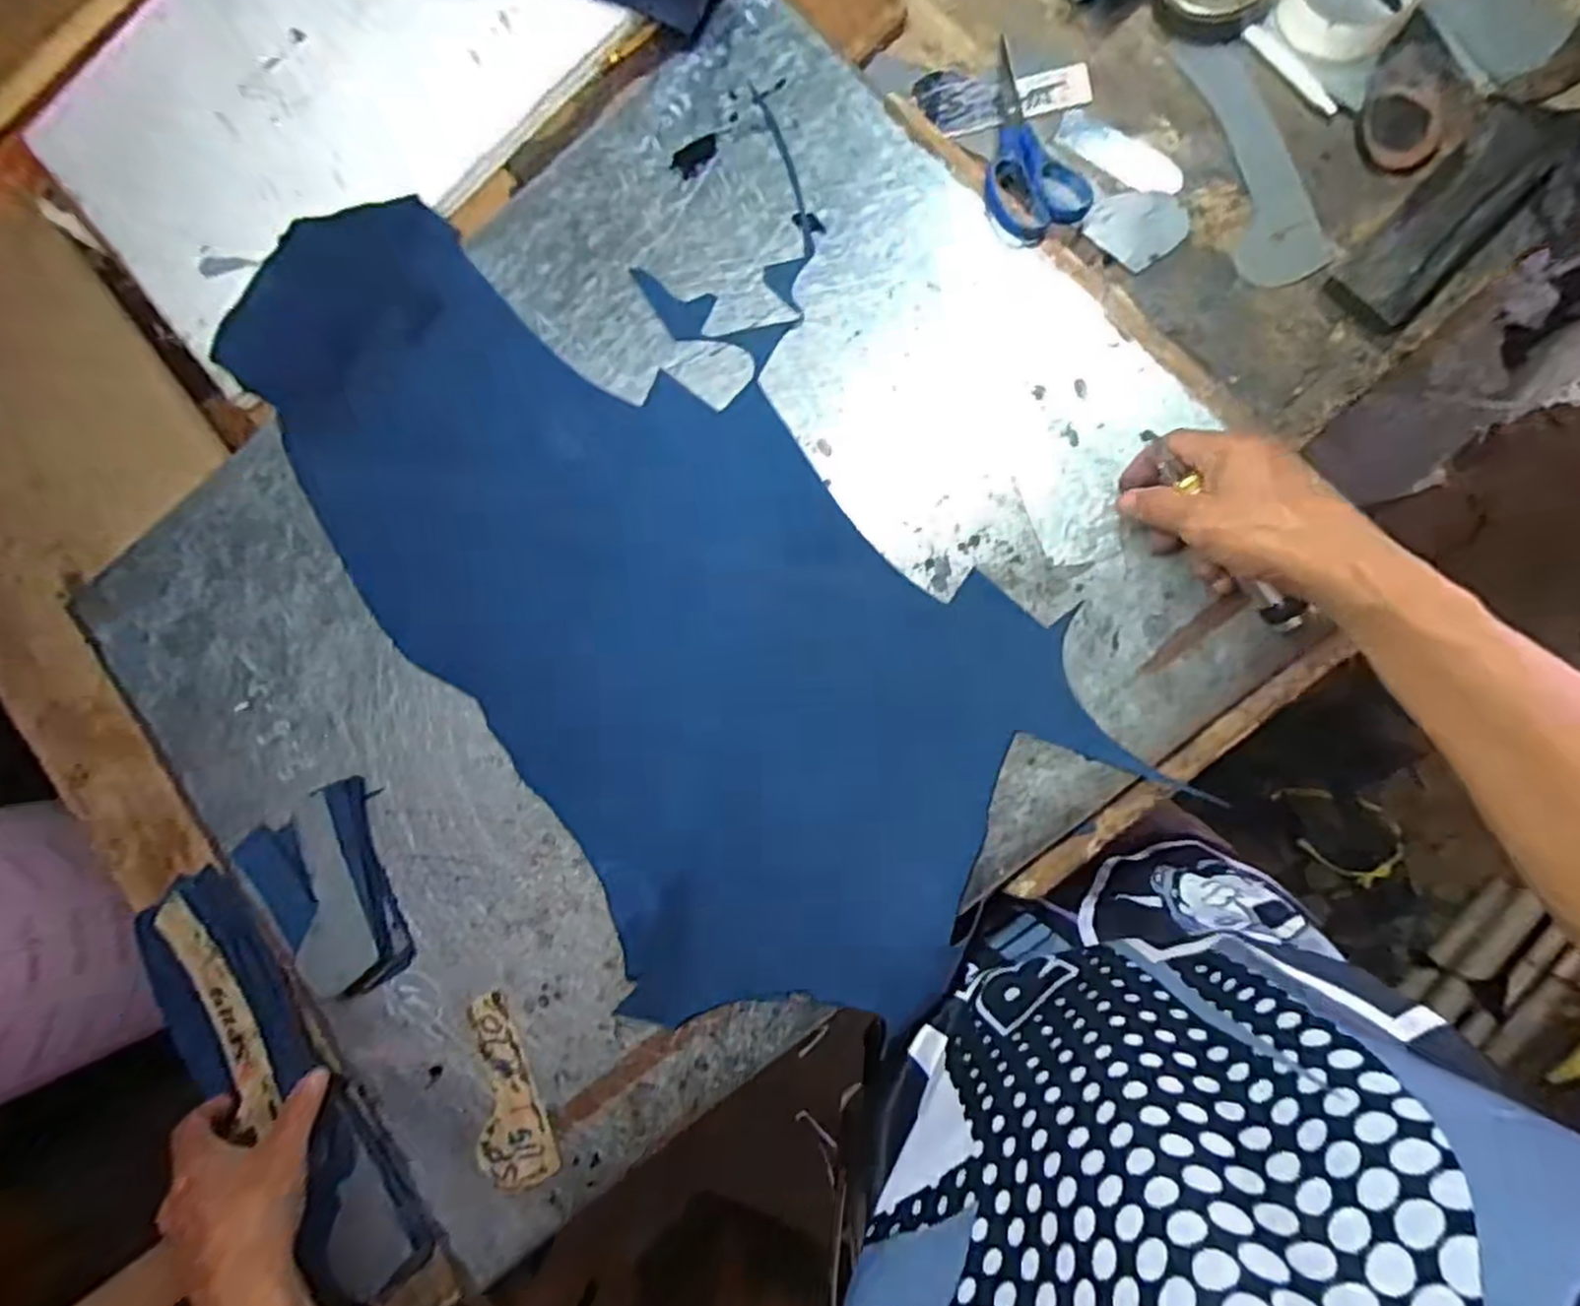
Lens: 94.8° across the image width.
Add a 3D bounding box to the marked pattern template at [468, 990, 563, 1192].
[{"bbox_3d":[-0.204,0.310,0.512,0.052,0.006,0.129,-24,83,3],"label":"marked pattern template"}]

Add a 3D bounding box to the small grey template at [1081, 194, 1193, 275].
[{"bbox_3d":[0.251,-0.309,0.522,0.057,0.005,0.059,-40,84,3],"label":"small grey template"}]

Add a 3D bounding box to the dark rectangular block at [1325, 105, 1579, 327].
[{"bbox_3d":[0.442,-0.295,0.479,0.185,0.019,0.058,-43,84,3],"label":"dark rectangular block"}]

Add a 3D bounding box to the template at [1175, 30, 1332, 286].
[{"bbox_3d":[0.323,-0.348,0.508,0.054,0.006,0.191,-13,86,6],"label":"template"}]

